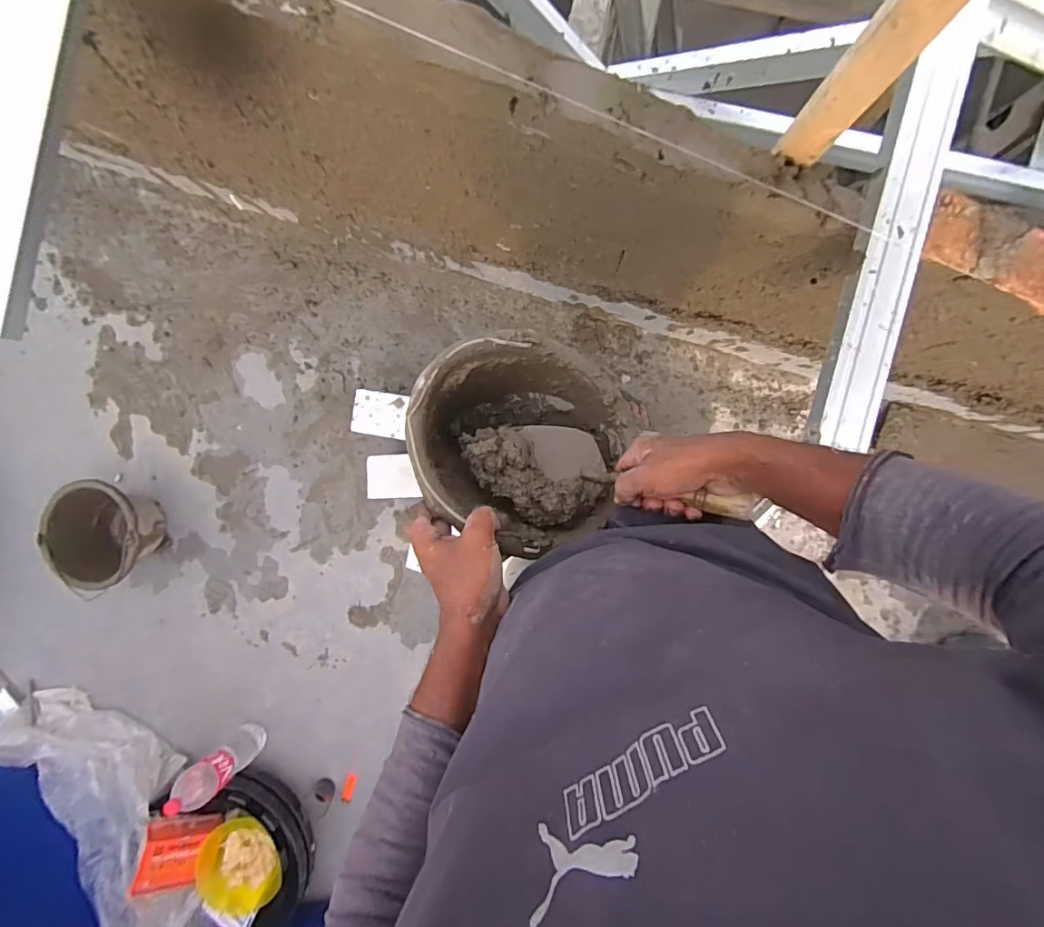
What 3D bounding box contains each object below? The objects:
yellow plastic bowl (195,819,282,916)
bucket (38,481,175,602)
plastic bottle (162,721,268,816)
[{"bbox_3d":[-0.709,1.015,1.334,0.204,0.070,0.203,27,74,-1],"label":"yellow plastic bowl"},{"bbox_3d":[-1.041,0.177,1.332,0.230,0.189,0.263,-24,90,4],"label":"bucket"},{"bbox_3d":[-0.740,0.743,1.244,0.084,0.273,0.097,-42,89,4],"label":"plastic bottle"}]

